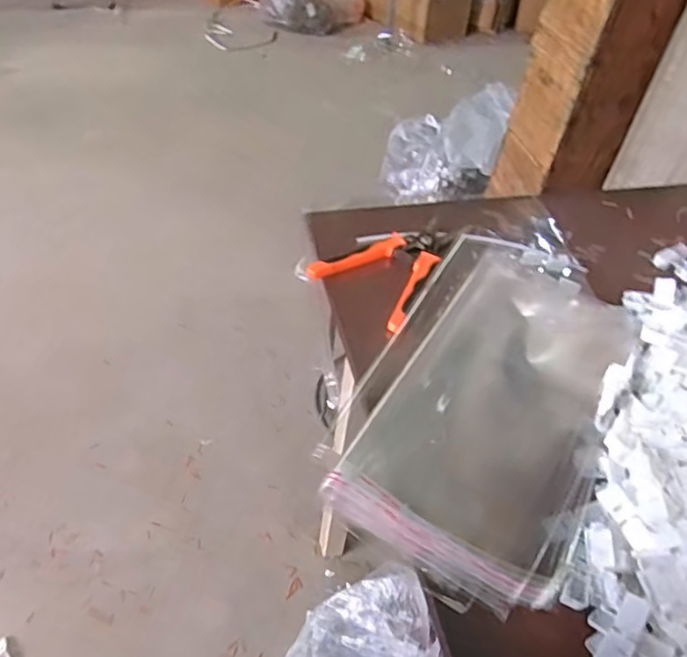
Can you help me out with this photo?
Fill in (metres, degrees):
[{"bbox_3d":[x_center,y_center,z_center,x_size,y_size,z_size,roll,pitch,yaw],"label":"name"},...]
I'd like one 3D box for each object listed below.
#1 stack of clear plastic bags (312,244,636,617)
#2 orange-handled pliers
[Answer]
[{"bbox_3d":[0.151,0.047,0.573,0.213,0.032,0.418,24,49,16],"label":"stack of clear plastic bags"},{"bbox_3d":[0.041,-0.076,0.673,0.125,0.019,0.183,22,48,15],"label":"orange-handled pliers"}]

